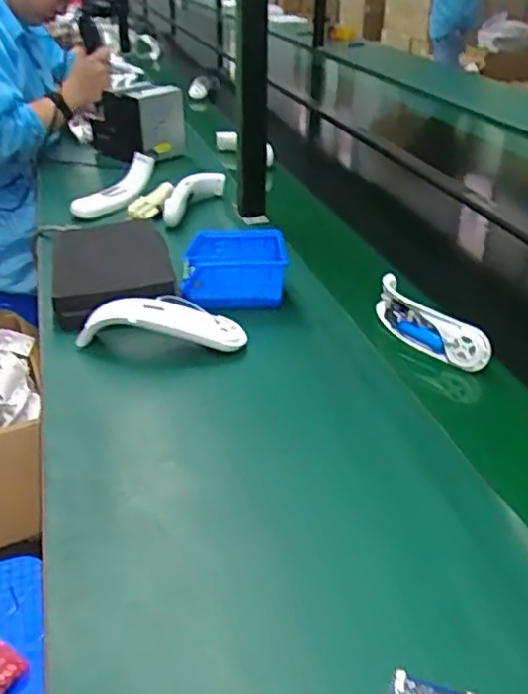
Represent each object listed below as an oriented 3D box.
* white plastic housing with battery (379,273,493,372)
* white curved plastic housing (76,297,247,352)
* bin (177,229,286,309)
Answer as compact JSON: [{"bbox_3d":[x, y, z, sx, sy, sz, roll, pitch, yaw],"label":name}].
[{"bbox_3d":[0.197,-0.025,0.792,0.041,0.054,0.178,-18,37,-24],"label":"white plastic housing with battery"},{"bbox_3d":[-0.120,-0.025,0.770,0.198,0.053,0.047,1,33,4],"label":"white curved plastic housing"},{"bbox_3d":[-0.040,-0.100,0.876,0.141,0.079,0.117,-5,33,-5],"label":"bin"}]

